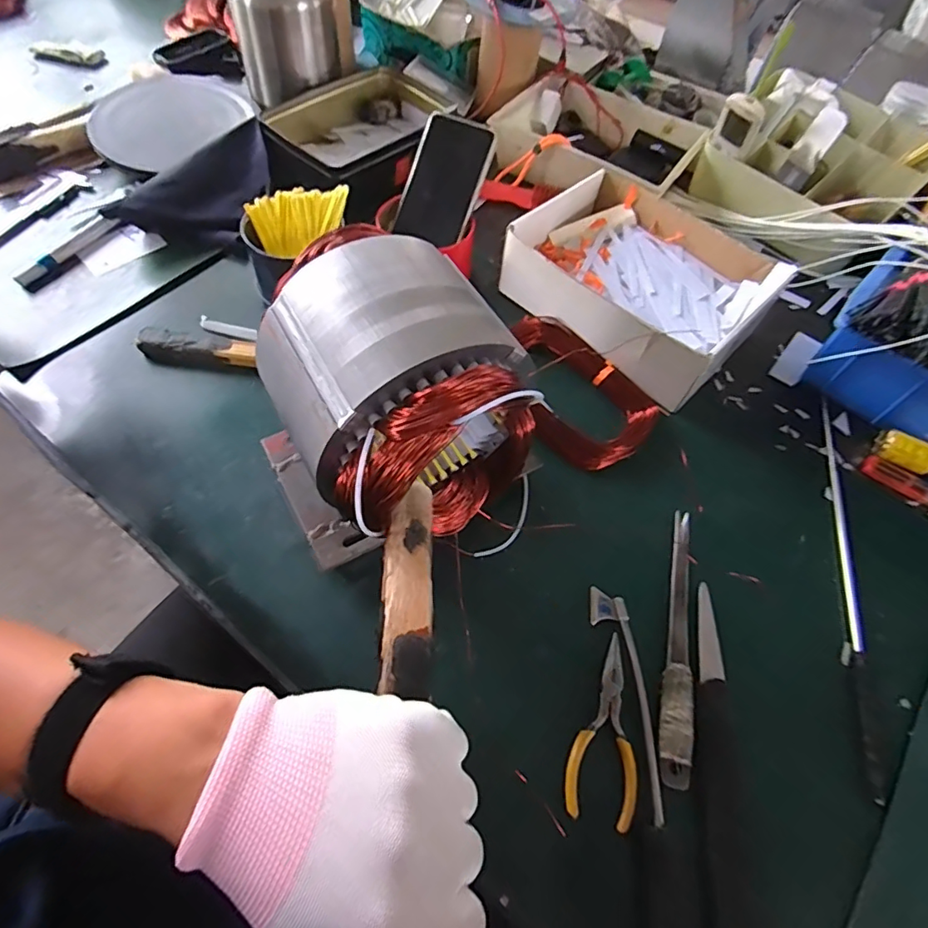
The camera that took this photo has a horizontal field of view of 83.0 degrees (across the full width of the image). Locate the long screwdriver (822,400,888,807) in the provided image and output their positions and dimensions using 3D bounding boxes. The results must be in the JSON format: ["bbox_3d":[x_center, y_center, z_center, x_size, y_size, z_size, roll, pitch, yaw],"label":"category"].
[{"bbox_3d":[0.322,0.082,0.441,0.021,0.016,0.347,13,61,5],"label":"long screwdriver"}]

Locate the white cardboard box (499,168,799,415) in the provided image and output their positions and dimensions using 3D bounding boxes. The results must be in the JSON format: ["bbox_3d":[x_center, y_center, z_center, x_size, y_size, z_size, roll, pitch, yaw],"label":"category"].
[{"bbox_3d":[0.184,-0.197,0.552,0.188,0.070,0.238,-40,70,-21],"label":"white cardboard box"}]

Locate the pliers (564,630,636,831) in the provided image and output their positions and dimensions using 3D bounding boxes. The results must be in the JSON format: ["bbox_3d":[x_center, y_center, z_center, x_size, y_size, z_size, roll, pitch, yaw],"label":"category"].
[{"bbox_3d":[0.102,0.184,0.370,0.046,0.006,0.118,15,61,6],"label":"pliers"}]

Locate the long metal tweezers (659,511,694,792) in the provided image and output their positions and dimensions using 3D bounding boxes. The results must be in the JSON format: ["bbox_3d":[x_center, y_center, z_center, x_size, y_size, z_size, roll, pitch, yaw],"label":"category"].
[{"bbox_3d":[0.165,0.128,0.400,0.022,0.006,0.205,13,61,5],"label":"long metal tweezers"}]

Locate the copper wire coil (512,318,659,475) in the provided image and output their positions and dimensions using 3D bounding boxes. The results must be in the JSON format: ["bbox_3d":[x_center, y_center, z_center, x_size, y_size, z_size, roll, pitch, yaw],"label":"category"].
[{"bbox_3d":[0.101,-0.076,0.513,0.105,0.022,0.178,-34,68,-19],"label":"copper wire coil"}]

